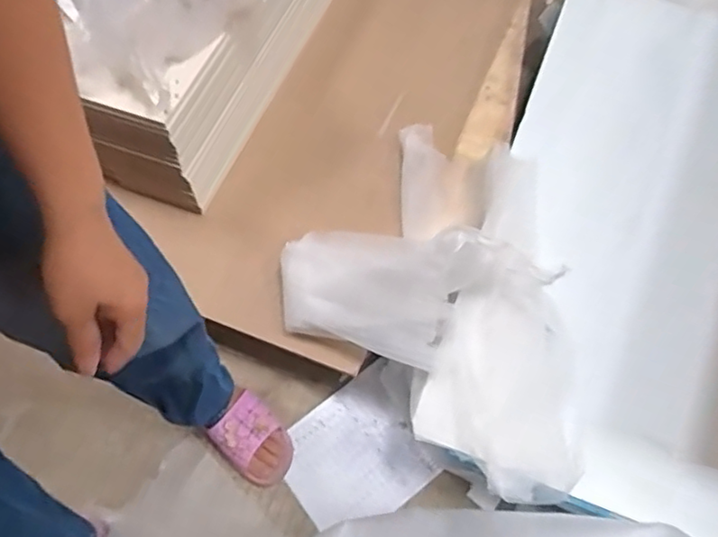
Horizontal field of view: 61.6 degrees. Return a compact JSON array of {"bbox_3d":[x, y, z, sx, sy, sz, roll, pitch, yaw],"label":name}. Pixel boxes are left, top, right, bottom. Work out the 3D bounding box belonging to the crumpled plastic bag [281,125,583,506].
[{"bbox_3d":[0.175,0.011,0.913,0.535,0.178,0.452,37,70,19],"label":"crumpled plastic bag"}]

